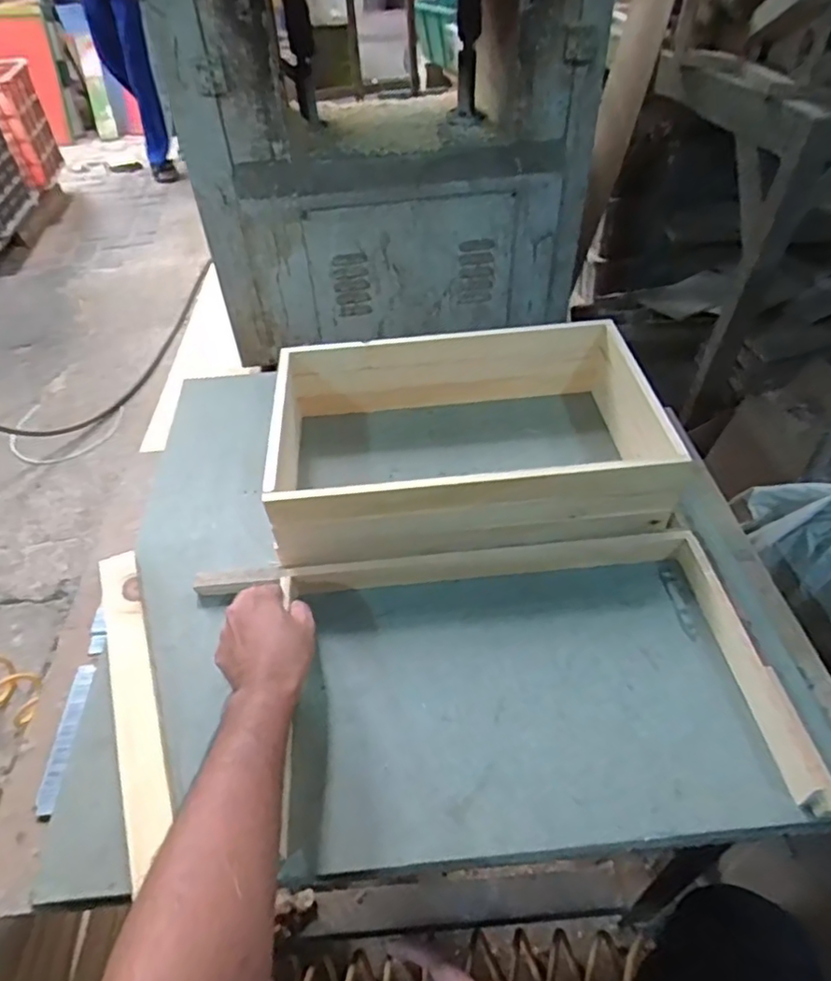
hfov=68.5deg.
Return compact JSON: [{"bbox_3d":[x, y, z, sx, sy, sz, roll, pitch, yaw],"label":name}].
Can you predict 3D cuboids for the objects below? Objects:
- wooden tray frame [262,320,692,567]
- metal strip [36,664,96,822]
[{"bbox_3d":[0.047,-0.058,0.654,0.390,0.095,0.267,-9,46,-5],"label":"wooden tray frame"},{"bbox_3d":[-0.289,0.202,0.508,0.016,0.007,0.124,-6,46,-2],"label":"metal strip"}]

